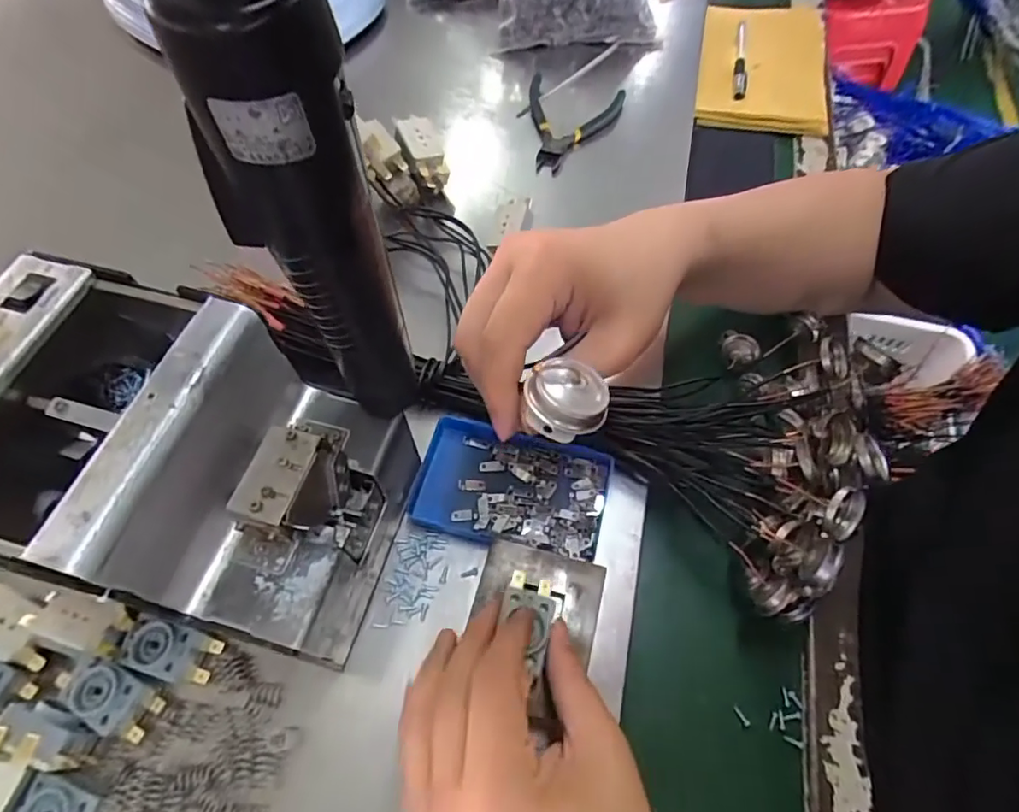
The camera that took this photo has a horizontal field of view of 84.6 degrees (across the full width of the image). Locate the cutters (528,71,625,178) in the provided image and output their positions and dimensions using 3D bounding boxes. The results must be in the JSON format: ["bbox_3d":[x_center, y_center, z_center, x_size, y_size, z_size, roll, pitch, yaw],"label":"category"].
[{"bbox_3d":[0.058,-0.262,0.516,0.088,0.019,0.125,8,61,4],"label":"cutters"}]

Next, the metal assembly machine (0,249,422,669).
[{"bbox_3d":[-0.157,0.040,0.272,0.185,0.146,0.145,19,63,10],"label":"metal assembly machine"}]

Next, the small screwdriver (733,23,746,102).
[{"bbox_3d":[0.241,-0.360,0.583,0.012,0.015,0.143,11,62,6],"label":"small screwdriver"}]

